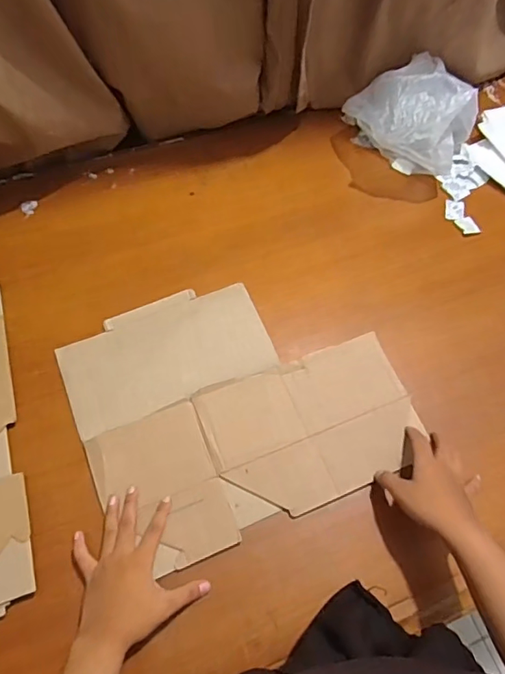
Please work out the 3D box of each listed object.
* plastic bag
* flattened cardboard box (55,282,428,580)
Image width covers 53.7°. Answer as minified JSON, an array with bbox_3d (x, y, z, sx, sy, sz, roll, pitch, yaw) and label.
[{"bbox_3d":[0.258,-0.342,0.781,0.187,0.131,0.177,-36,70,-19],"label":"plastic bag"},{"bbox_3d":[-0.017,0.073,0.627,0.380,0.018,0.310,-20,66,-10],"label":"flattened cardboard box"}]

